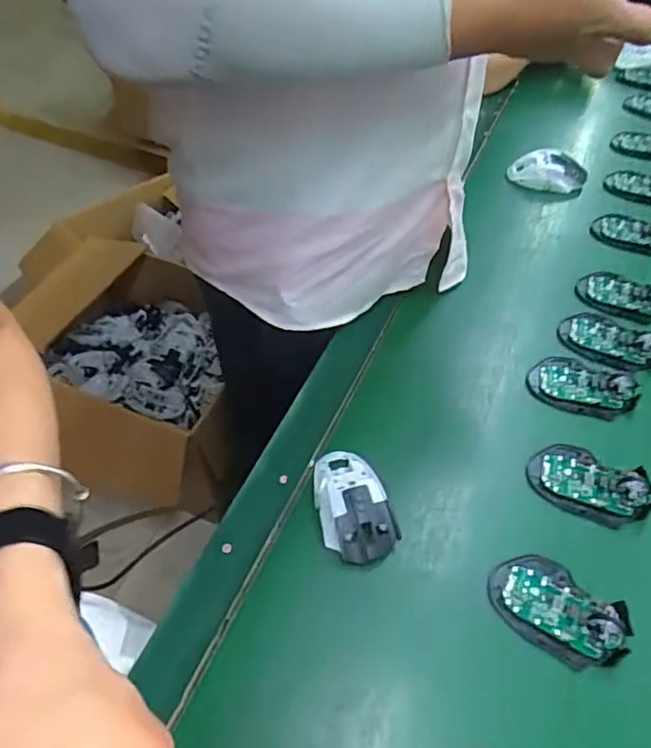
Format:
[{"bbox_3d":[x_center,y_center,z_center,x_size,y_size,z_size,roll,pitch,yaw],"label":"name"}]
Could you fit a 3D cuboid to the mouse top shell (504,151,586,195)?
[{"bbox_3d":[0.349,-0.319,0.912,0.116,0.031,0.060,9,53,3],"label":"mouse top shell"}]

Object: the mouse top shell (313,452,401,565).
[{"bbox_3d":[0.024,0.122,0.558,0.069,0.036,0.115,-14,54,-13],"label":"mouse top shell"}]

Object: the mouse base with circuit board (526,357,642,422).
[{"bbox_3d":[0.294,0.010,0.659,0.117,0.021,0.071,13,53,11],"label":"mouse base with circuit board"}]

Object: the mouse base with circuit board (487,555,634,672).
[{"bbox_3d":[0.202,0.203,0.503,0.113,0.027,0.073,35,60,25],"label":"mouse base with circuit board"}]

